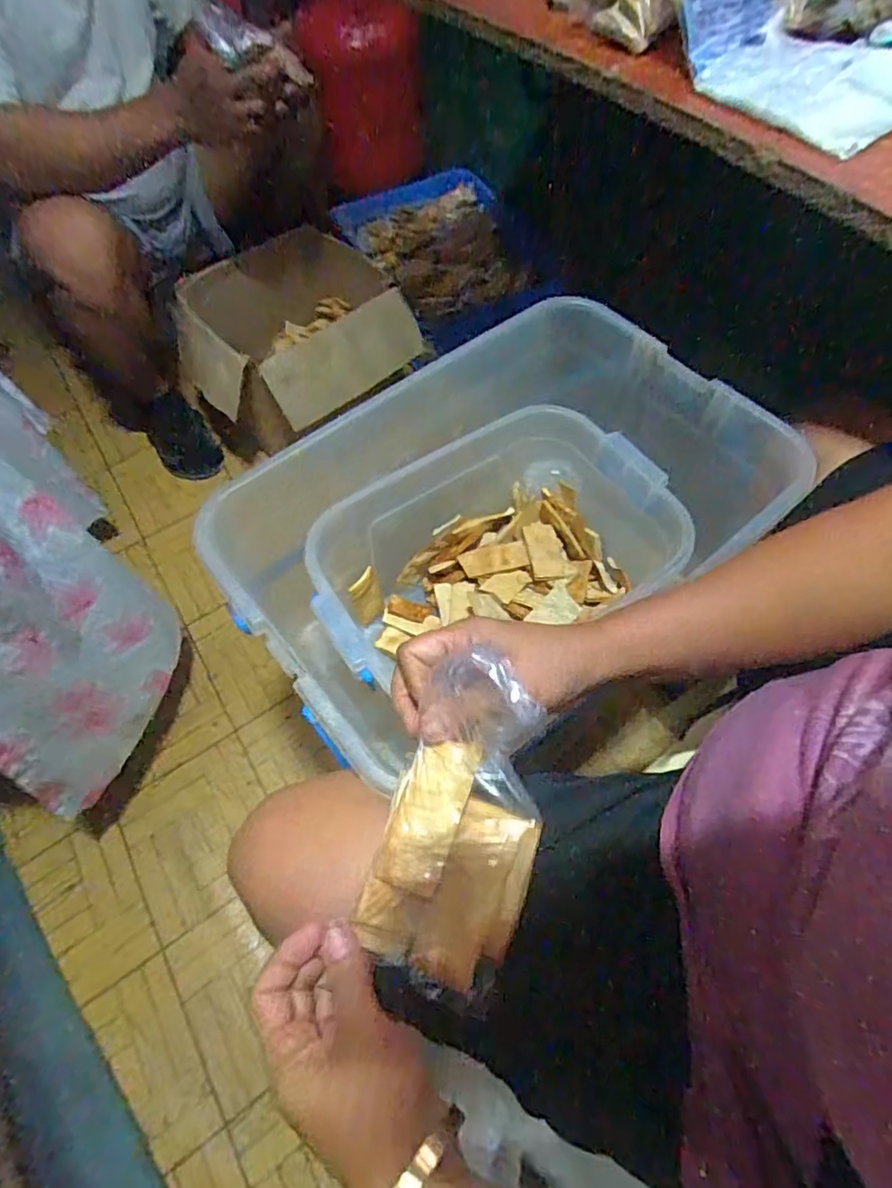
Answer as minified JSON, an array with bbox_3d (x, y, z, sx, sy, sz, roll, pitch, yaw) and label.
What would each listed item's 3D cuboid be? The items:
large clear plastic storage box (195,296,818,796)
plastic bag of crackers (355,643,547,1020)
[{"bbox_3d":[0.047,-0.050,0.618,0.487,0.245,0.308,-32,66,-16],"label":"large clear plastic storage box"},{"bbox_3d":[0.008,0.121,0.316,0.081,0.041,0.172,10,86,6],"label":"plastic bag of crackers"}]

